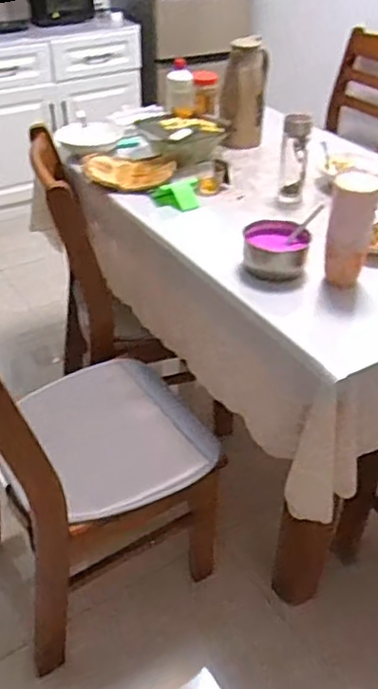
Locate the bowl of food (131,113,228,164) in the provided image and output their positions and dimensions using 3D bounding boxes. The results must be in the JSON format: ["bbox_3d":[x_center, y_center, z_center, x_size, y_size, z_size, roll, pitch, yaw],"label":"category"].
[{"bbox_3d":[-0.005,-0.567,1.743,0.234,0.090,0.198,-27,50,-31],"label":"bowl of food"}]

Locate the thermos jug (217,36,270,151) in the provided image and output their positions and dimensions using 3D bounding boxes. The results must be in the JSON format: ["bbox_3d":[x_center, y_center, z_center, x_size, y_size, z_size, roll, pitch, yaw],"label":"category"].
[{"bbox_3d":[0.153,-0.698,1.778,0.124,0.257,0.124,7,41,2],"label":"thermos jug"}]

